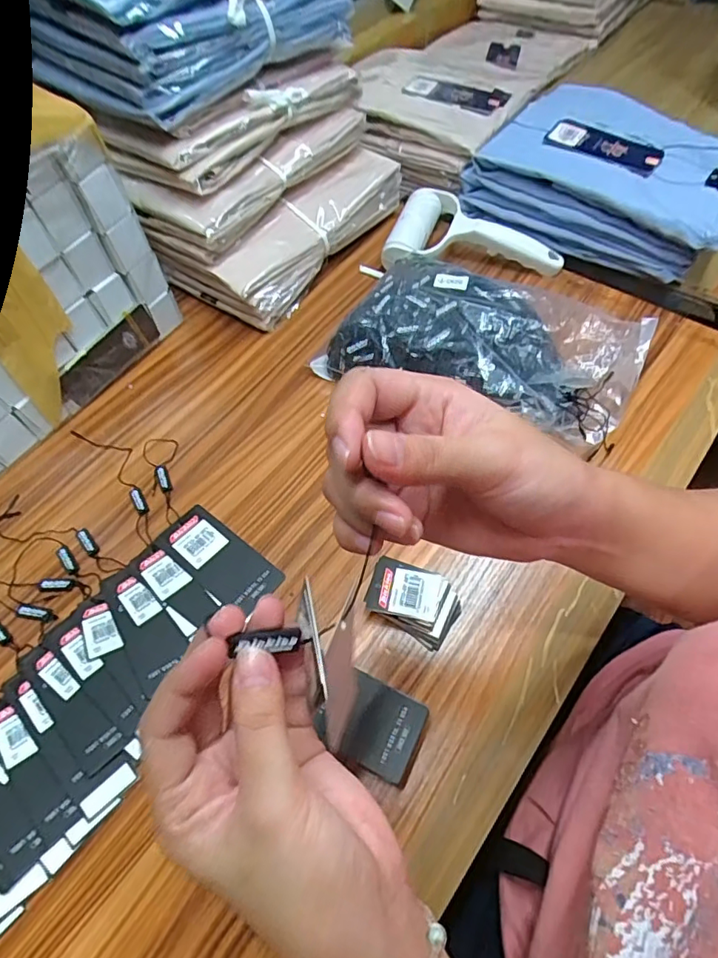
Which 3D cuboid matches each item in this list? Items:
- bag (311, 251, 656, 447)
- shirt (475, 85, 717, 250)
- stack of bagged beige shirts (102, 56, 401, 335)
[{"bbox_3d":[0.111,-0.122,0.491,0.269,0.075,0.153,26,64,19],"label":"bag"},{"bbox_3d":[0.293,-0.353,0.564,0.262,0.027,0.203,38,69,19],"label":"shirt"},{"bbox_3d":[-0.096,-0.321,0.575,0.224,0.166,0.266,32,66,21],"label":"stack of bagged beige shirts"}]

